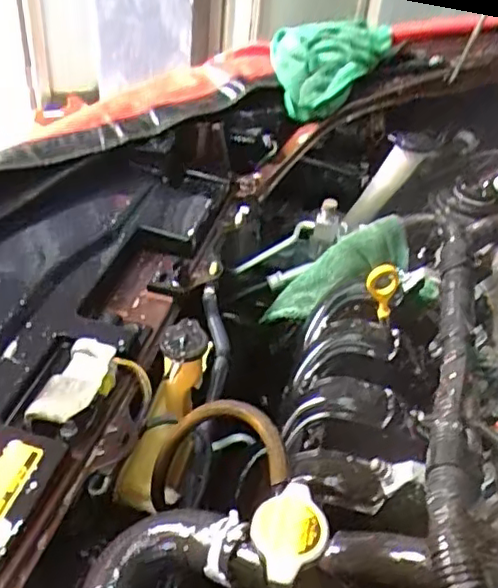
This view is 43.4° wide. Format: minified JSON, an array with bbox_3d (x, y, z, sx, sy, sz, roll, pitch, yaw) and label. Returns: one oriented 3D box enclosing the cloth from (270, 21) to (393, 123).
[{"bbox_3d":[0.101,-0.300,0.826,0.157,0.088,0.129,9,40,5],"label":"cloth"}]

